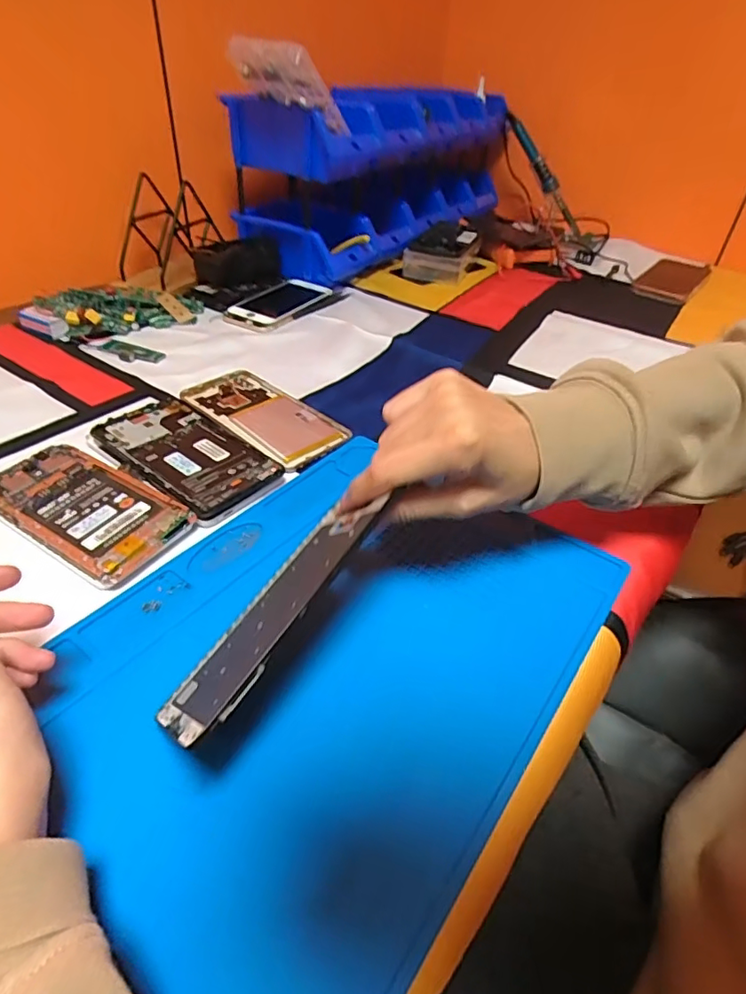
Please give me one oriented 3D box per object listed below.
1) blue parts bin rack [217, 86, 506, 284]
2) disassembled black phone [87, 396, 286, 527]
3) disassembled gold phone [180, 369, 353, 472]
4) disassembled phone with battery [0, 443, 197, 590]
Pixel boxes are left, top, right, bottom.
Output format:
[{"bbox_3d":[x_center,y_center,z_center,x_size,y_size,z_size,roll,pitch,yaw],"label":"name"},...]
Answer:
[{"bbox_3d":[0.024,-0.491,0.822,0.151,0.196,0.516,27,46,24],"label":"blue parts bin rack"},{"bbox_3d":[-0.143,-0.034,0.410,0.157,0.016,0.080,28,46,25],"label":"disassembled black phone"},{"bbox_3d":[-0.095,-0.074,0.469,0.159,0.007,0.069,33,48,29],"label":"disassembled gold phone"},{"bbox_3d":[-0.190,0.008,0.358,0.140,0.013,0.072,25,45,22],"label":"disassembled phone with battery"}]

